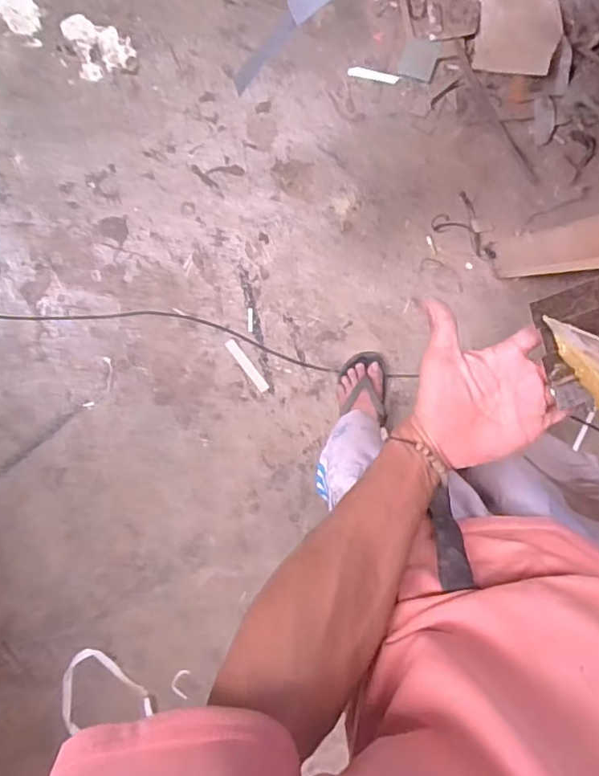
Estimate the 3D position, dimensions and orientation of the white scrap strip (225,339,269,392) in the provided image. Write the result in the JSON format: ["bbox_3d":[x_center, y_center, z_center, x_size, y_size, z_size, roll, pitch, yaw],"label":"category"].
[{"bbox_3d":[-0.121,-0.053,1.277,0.024,0.006,0.141,-36,91,-1],"label":"white scrap strip"}]

